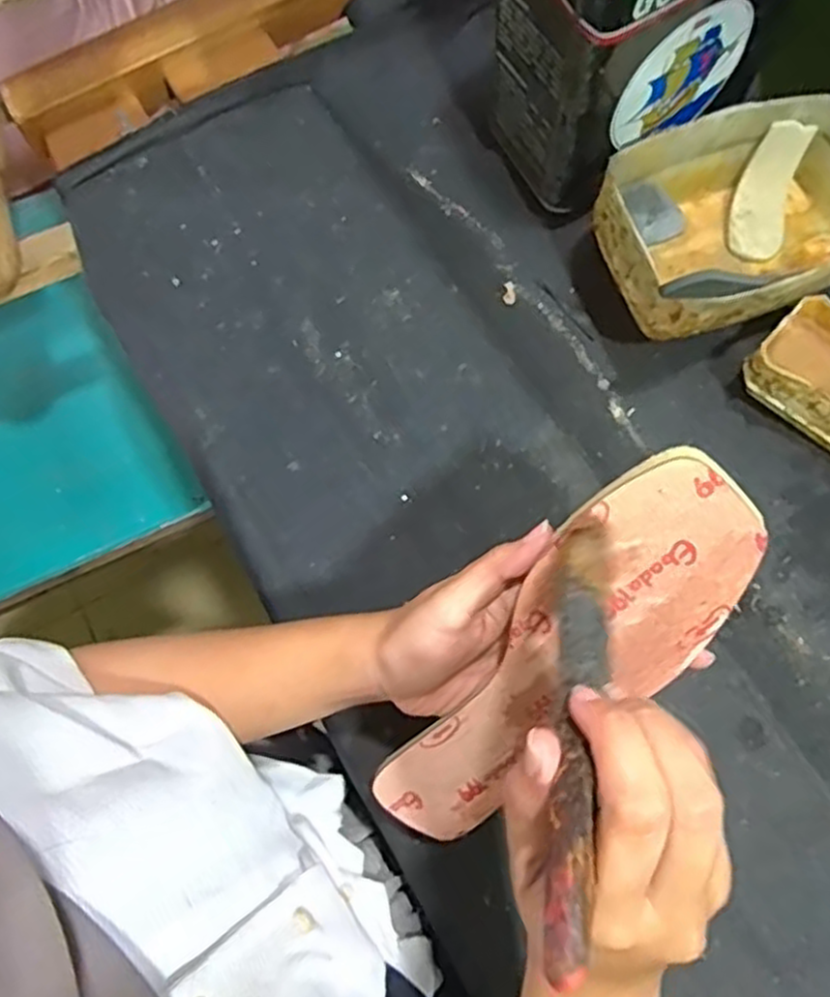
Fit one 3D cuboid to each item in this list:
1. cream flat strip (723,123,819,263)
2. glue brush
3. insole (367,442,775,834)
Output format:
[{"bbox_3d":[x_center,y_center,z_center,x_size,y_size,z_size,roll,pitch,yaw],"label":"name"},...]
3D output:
[{"bbox_3d":[0.248,-0.214,0.538,0.040,0.032,0.091,17,100,6],"label":"cream flat strip"},{"bbox_3d":[0.049,0.061,0.229,0.017,0.010,0.144,13,43,5],"label":"glue brush"},{"bbox_3d":[0.064,0.083,0.342,0.080,0.006,0.237,26,119,-8],"label":"insole"}]

